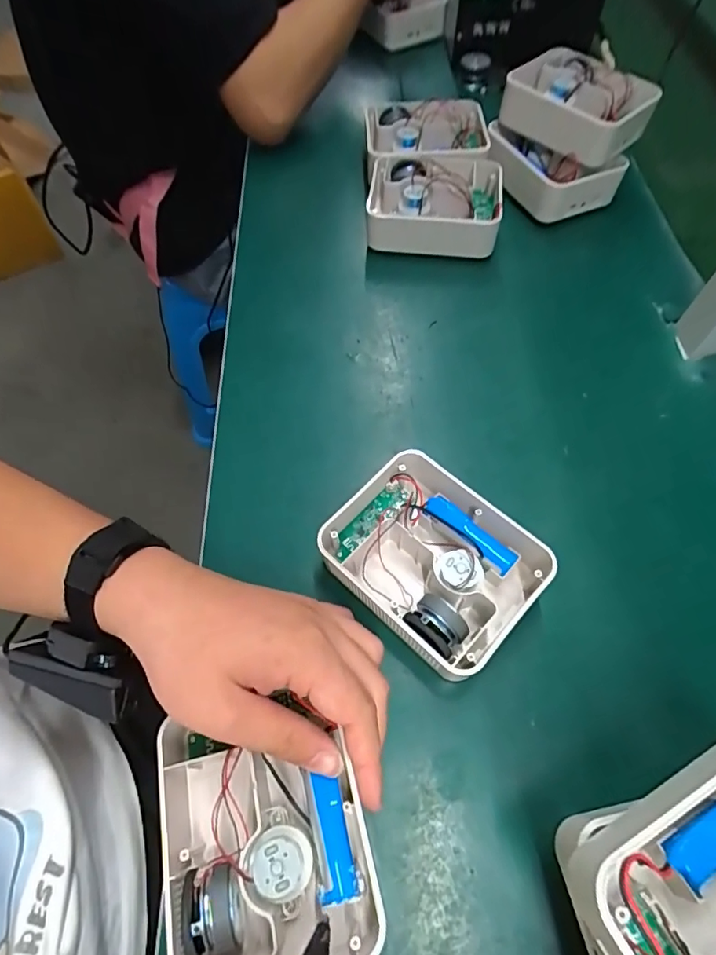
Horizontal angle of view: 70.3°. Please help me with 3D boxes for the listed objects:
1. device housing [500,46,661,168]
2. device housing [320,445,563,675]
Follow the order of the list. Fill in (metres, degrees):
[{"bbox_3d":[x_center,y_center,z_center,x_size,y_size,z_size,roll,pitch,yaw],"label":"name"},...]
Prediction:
[{"bbox_3d":[0.220,-0.381,0.525,0.102,0.055,0.137,-37,67,-16],"label":"device housing"},{"bbox_3d":[0.051,0.055,0.338,0.132,0.040,0.108,40,70,20],"label":"device housing"}]

